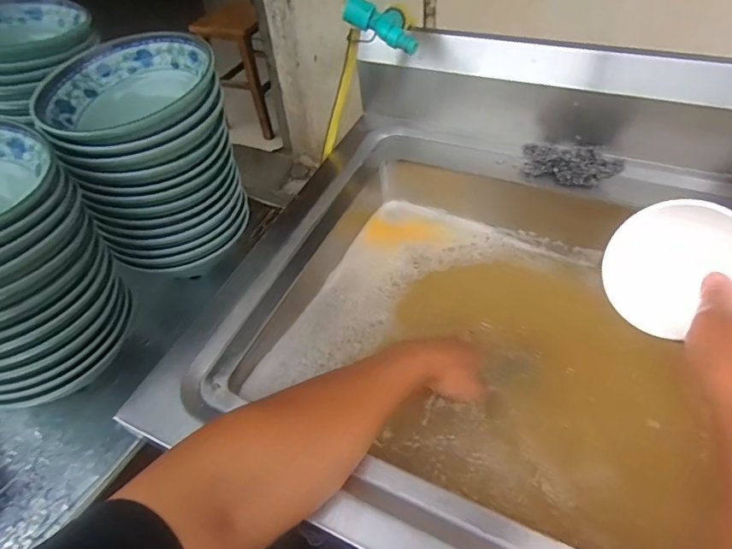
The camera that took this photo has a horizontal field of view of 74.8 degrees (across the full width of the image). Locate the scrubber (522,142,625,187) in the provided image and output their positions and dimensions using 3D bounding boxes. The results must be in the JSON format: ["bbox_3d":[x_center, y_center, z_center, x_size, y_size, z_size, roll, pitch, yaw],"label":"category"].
[{"bbox_3d":[0.264,-0.146,0.627,0.126,0.037,0.053,27,54,27],"label":"scrubber"}]

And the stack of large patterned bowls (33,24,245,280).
[{"bbox_3d":[-0.232,-0.125,0.541,0.168,0.205,0.172,-23,49,-17],"label":"stack of large patterned bowls"}]

